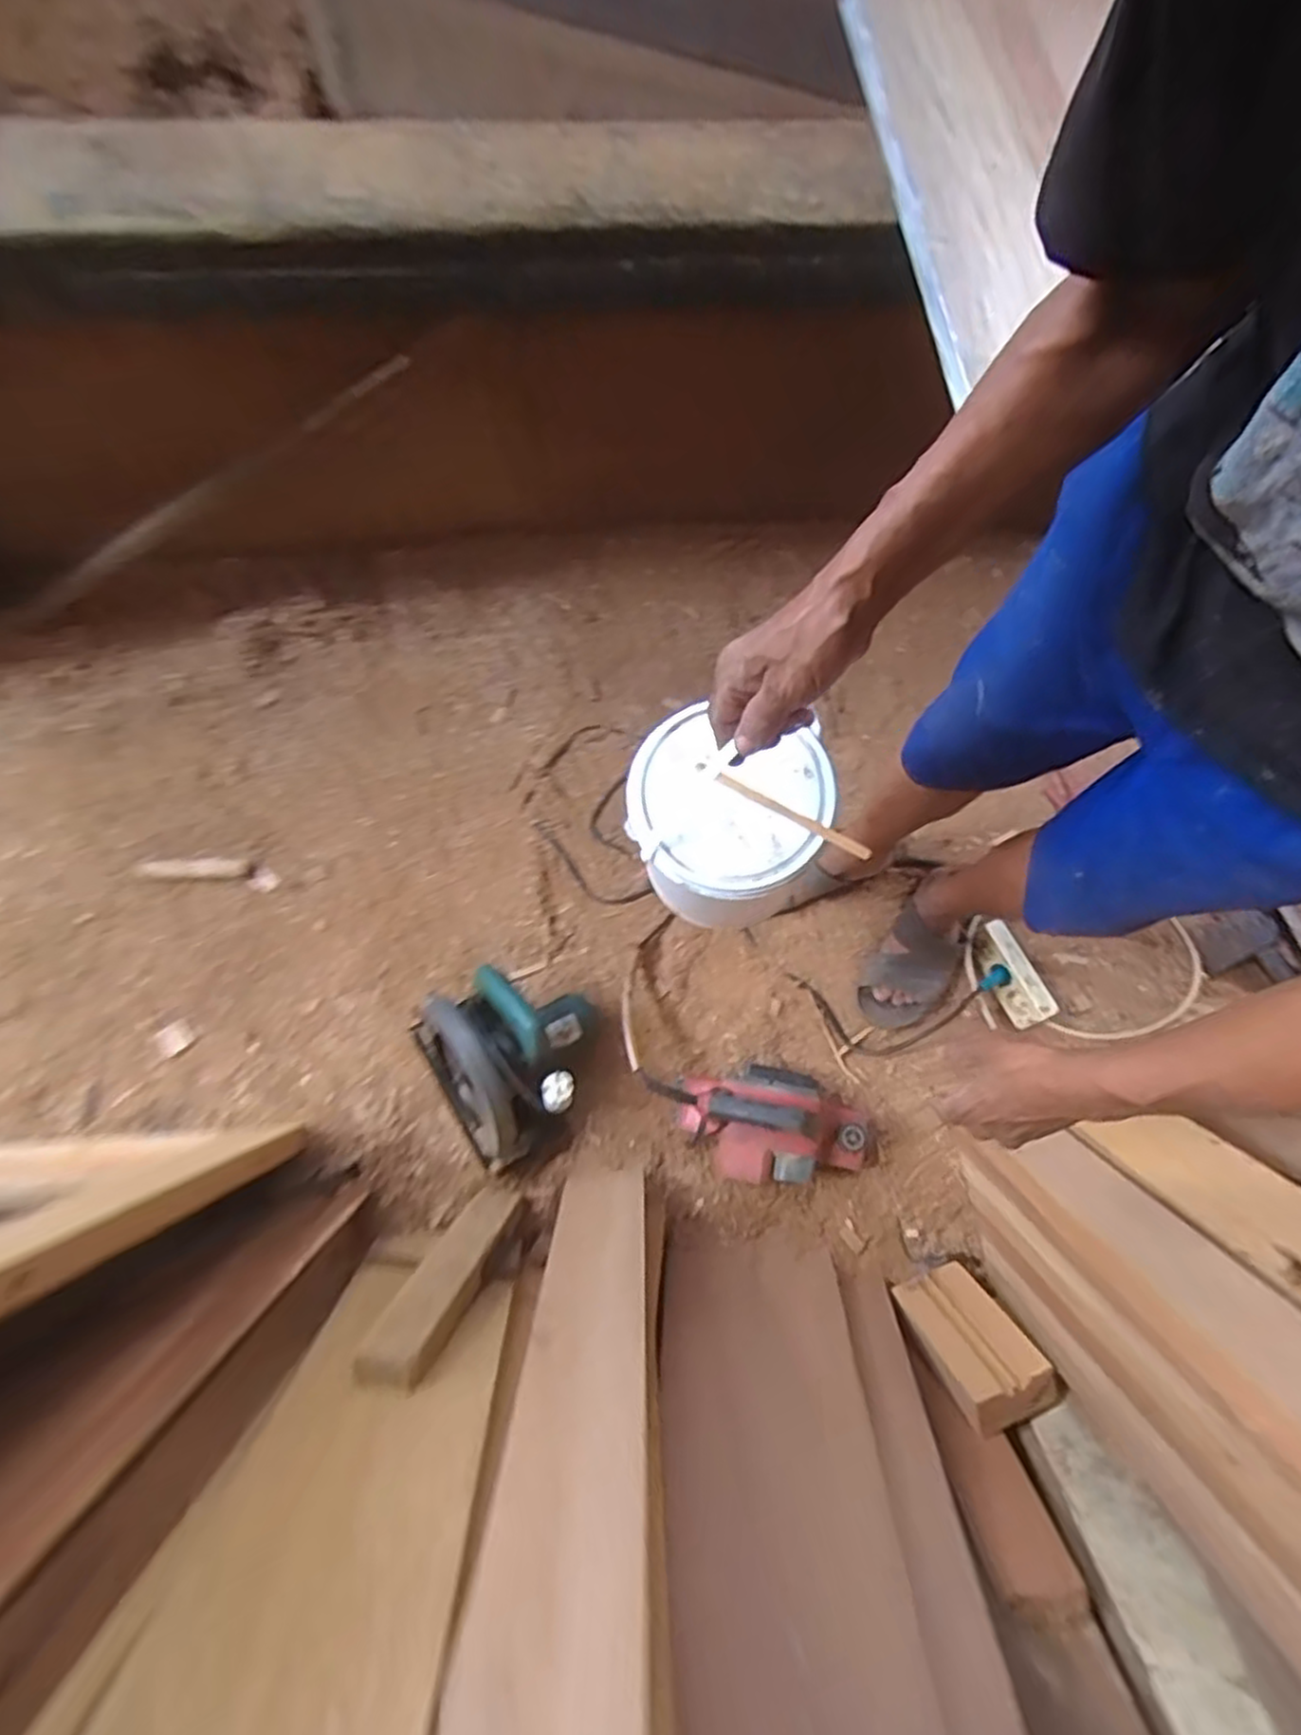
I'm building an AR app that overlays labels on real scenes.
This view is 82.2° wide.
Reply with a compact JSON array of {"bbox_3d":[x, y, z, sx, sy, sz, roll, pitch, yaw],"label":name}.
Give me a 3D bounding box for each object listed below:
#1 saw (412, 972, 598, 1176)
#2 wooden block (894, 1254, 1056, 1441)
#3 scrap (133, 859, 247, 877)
[{"bbox_3d":[-0.190,0.258,1.020,0.236,0.185,0.232,-31,75,-10],"label":"saw"},{"bbox_3d":[0.407,0.604,0.952,0.124,0.182,0.050,-15,110,-11],"label":"wooden block"},{"bbox_3d":[-0.735,0.002,1.188,0.174,0.008,0.028,-2,73,-1],"label":"scrap"}]

